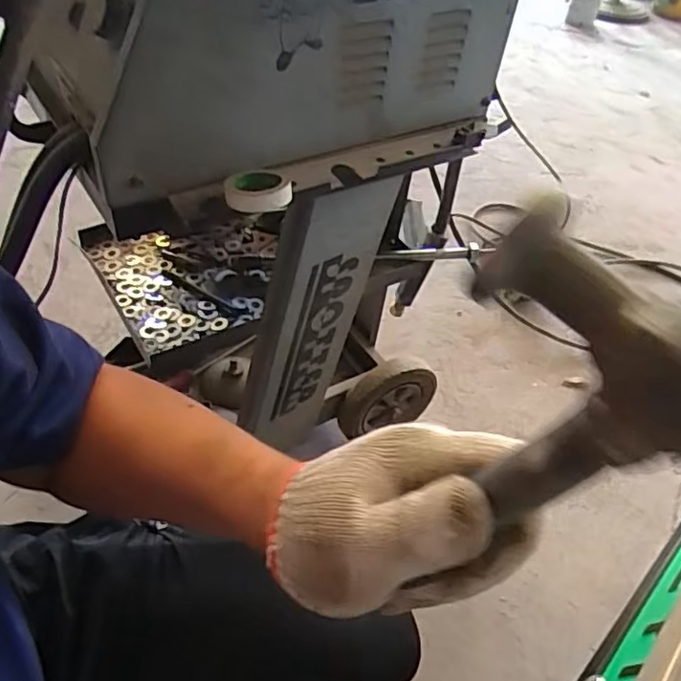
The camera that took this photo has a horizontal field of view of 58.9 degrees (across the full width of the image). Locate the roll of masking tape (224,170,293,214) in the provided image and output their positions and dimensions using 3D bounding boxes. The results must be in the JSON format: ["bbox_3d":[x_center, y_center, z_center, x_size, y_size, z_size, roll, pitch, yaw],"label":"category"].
[{"bbox_3d":[-0.073,-0.136,0.537,0.056,0.021,0.056,-3,47,-10],"label":"roll of masking tape"}]

